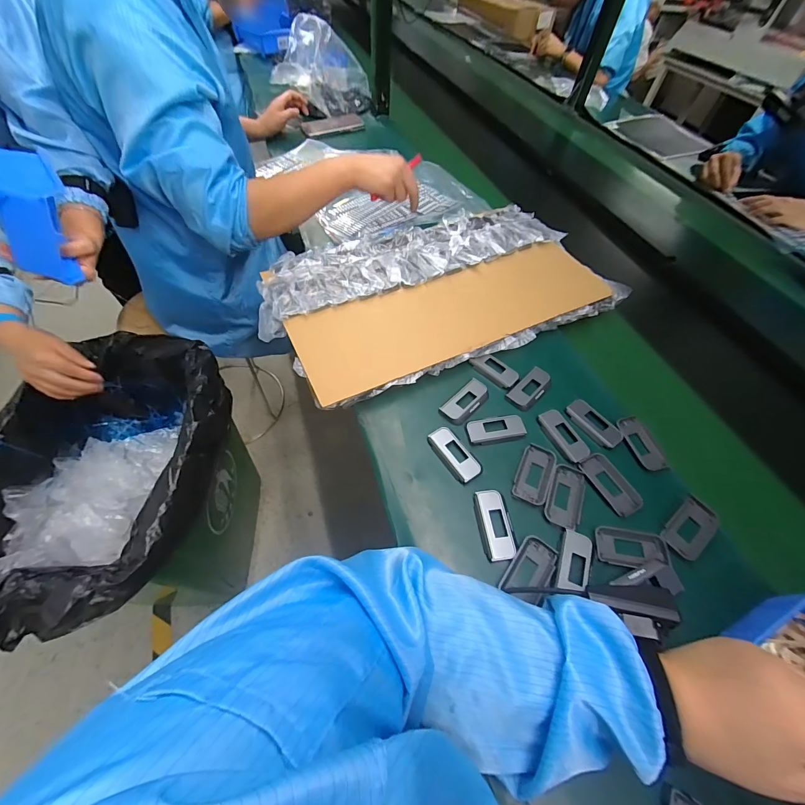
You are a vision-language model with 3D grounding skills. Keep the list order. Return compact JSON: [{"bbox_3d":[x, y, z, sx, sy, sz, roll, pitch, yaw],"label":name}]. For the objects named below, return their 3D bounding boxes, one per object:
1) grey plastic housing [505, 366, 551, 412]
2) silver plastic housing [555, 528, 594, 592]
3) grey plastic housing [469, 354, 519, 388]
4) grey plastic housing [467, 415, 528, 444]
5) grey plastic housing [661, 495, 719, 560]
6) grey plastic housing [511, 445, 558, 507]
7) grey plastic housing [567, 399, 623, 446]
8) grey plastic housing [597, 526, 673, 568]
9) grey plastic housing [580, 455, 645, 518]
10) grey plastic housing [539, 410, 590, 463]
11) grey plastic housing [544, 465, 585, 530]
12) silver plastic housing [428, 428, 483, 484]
[{"bbox_3d":[0.180,-0.018,0.506,0.036,0.016,0.075,41,62,21],"label":"grey plastic housing"},{"bbox_3d":[0.185,0.170,0.377,0.032,0.011,0.060,20,56,8],"label":"silver plastic housing"},{"bbox_3d":[0.137,-0.050,0.525,0.035,0.008,0.071,-37,66,-26],"label":"grey plastic housing"},{"bbox_3d":[0.121,0.032,0.462,0.073,0.010,0.035,-6,57,-9],"label":"grey plastic housing"},{"bbox_3d":[0.324,0.140,0.401,0.076,0.012,0.037,-33,65,-24],"label":"grey plastic housing"},{"bbox_3d":[0.162,0.087,0.435,0.039,0.008,0.077,25,57,11],"label":"grey plastic housing"},{"bbox_3d":[0.259,0.027,0.478,0.036,0.010,0.074,-29,63,-22],"label":"grey plastic housing"},{"bbox_3d":[0.251,0.160,0.389,0.075,0.013,0.039,7,56,0],"label":"grey plastic housing"},{"bbox_3d":[0.252,0.098,0.431,0.040,0.007,0.075,-21,60,-18],"label":"grey plastic housing"},{"bbox_3d":[0.215,0.043,0.470,0.036,0.011,0.076,-18,59,-16],"label":"grey plastic housing"},{"bbox_3d":[0.194,0.110,0.422,0.039,0.009,0.078,23,57,10],"label":"grey plastic housing"},{"bbox_3d":[0.066,0.065,0.447,0.034,0.013,0.076,-27,62,-21],"label":"silver plastic housing"}]

